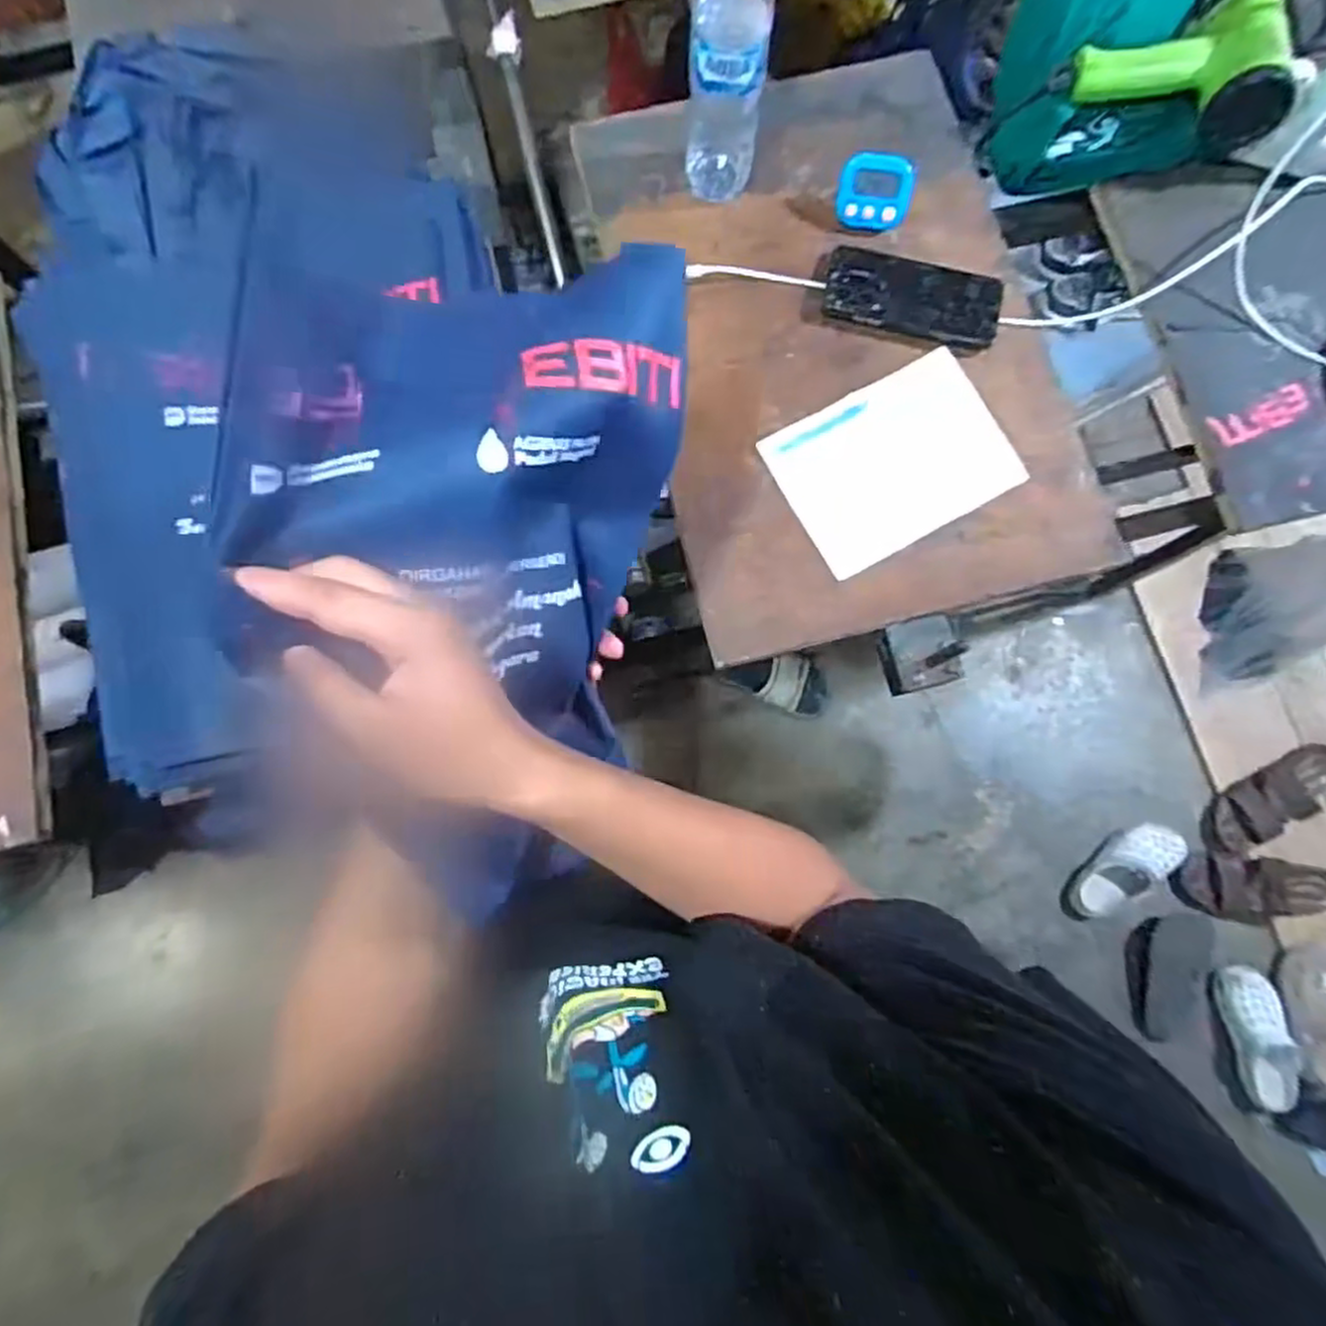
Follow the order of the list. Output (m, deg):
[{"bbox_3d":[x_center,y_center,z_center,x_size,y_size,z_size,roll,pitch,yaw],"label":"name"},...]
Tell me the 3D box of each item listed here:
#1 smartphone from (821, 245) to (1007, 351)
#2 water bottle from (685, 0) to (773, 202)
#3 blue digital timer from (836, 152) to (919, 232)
[{"bbox_3d":[0.240,-0.352,0.714,0.165,0.017,0.072,15,80,4],"label":"smartphone"},{"bbox_3d":[0.054,-0.515,0.658,0.069,0.237,0.070,2,79,1],"label":"water bottle"},{"bbox_3d":[0.208,-0.463,0.729,0.070,0.017,0.066,12,113,8],"label":"blue digital timer"}]

